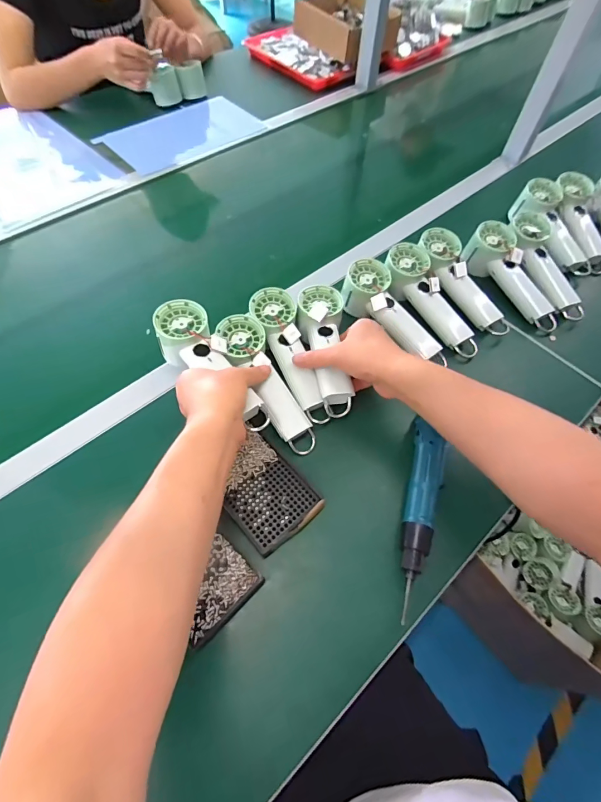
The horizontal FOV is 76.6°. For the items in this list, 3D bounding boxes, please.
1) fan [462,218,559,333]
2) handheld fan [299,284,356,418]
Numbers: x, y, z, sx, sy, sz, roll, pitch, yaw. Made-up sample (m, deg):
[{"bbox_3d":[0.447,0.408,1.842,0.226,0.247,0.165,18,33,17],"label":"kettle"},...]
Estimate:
[{"bbox_3d":[0.334,-0.192,0.599,0.071,0.053,0.199,-26,79,-16],"label":"fan"},{"bbox_3d":[0.037,-0.075,0.502,0.058,0.044,0.189,-7,65,-6],"label":"handheld fan"}]

